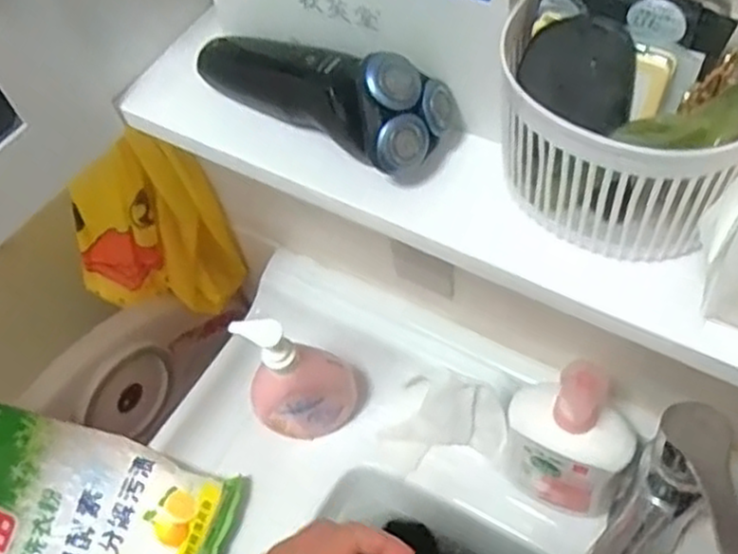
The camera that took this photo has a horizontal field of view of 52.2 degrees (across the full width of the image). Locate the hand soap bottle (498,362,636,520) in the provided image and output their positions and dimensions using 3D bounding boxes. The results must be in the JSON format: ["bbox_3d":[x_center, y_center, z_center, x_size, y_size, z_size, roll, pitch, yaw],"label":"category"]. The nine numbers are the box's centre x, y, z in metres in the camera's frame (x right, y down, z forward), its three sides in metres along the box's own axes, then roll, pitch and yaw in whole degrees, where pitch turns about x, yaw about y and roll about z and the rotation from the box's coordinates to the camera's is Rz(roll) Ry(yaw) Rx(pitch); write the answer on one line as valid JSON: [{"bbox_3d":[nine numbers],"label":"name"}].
[{"bbox_3d":[0.154,0.126,0.586,0.098,0.170,0.058,13,59,16],"label":"hand soap bottle"}]

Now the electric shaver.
[{"bbox_3d":[-0.030,-0.111,0.401,0.157,0.045,0.059,32,66,25],"label":"electric shaver"}]

